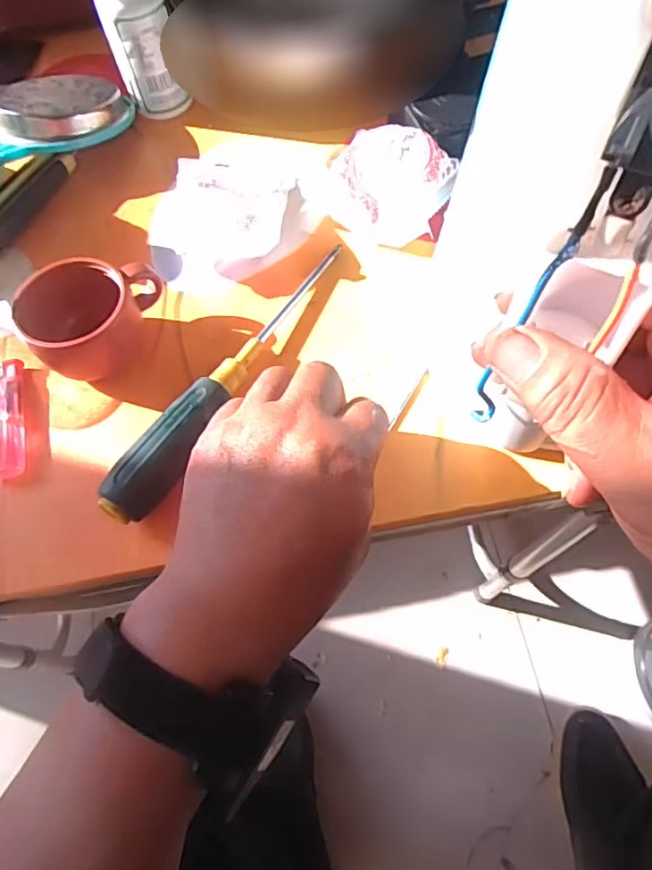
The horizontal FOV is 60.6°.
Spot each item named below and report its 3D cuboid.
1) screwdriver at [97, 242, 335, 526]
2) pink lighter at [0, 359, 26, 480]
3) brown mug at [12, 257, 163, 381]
[{"bbox_3d":[-0.052,-0.040,0.332,0.023,0.021,0.217,26,61,15],"label":"screwdriver"},{"bbox_3d":[-0.192,-0.012,0.334,0.021,0.011,0.080,-14,64,-3],"label":"pink lighter"},{"bbox_3d":[-0.145,-0.072,0.339,0.059,0.048,0.075,20,67,13],"label":"brown mug"}]

